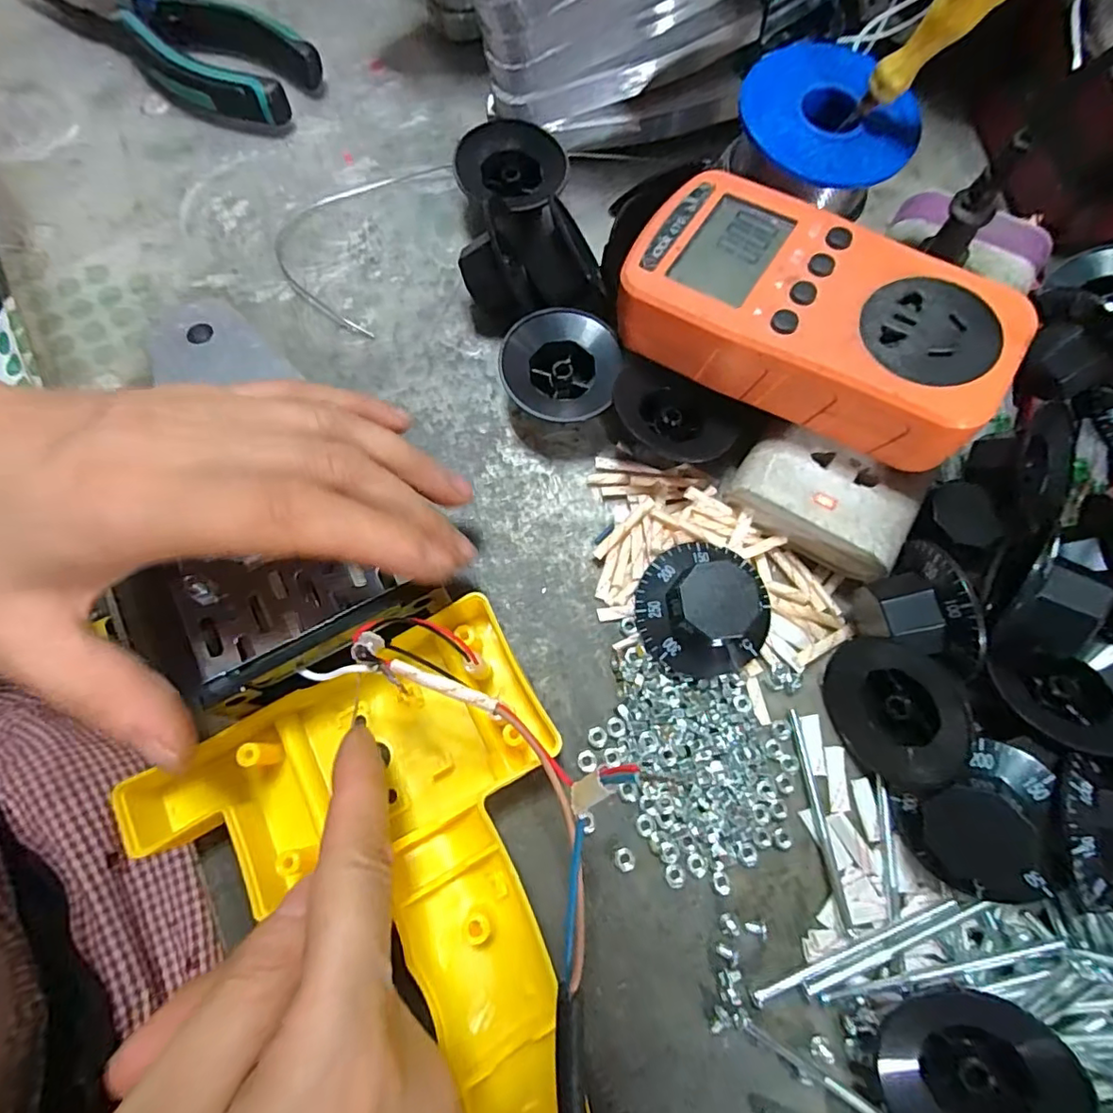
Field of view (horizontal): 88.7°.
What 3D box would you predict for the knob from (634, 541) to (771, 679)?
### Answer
[{"bbox_3d":[0.052,0.020,0.199,0.047,0.029,0.042,38,77,8],"label":"knob"}]

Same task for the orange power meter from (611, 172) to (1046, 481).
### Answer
[{"bbox_3d":[0.087,-0.086,0.201,0.127,0.038,0.068,31,76,6],"label":"orange power meter"}]

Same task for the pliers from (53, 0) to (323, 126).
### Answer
[{"bbox_3d":[-0.187,-0.245,0.271,0.143,0.020,0.046,23,75,4],"label":"pliers"}]

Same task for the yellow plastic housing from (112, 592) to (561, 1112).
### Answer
[{"bbox_3d":[-0.043,0.103,0.170,0.122,0.035,0.153,-30,77,-8],"label":"yellow plastic housing"}]

